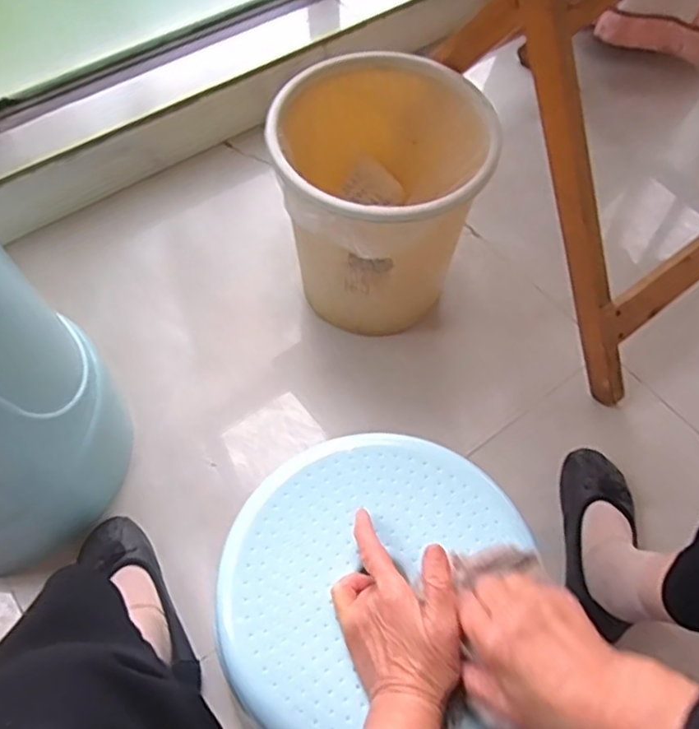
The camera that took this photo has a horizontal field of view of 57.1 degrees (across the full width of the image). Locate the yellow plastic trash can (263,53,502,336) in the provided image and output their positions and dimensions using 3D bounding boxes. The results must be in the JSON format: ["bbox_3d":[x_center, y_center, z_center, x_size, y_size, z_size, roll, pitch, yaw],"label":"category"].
[{"bbox_3d":[0.035,-0.204,0.830,0.246,0.265,0.267,5,61,1],"label":"yellow plastic trash can"}]

